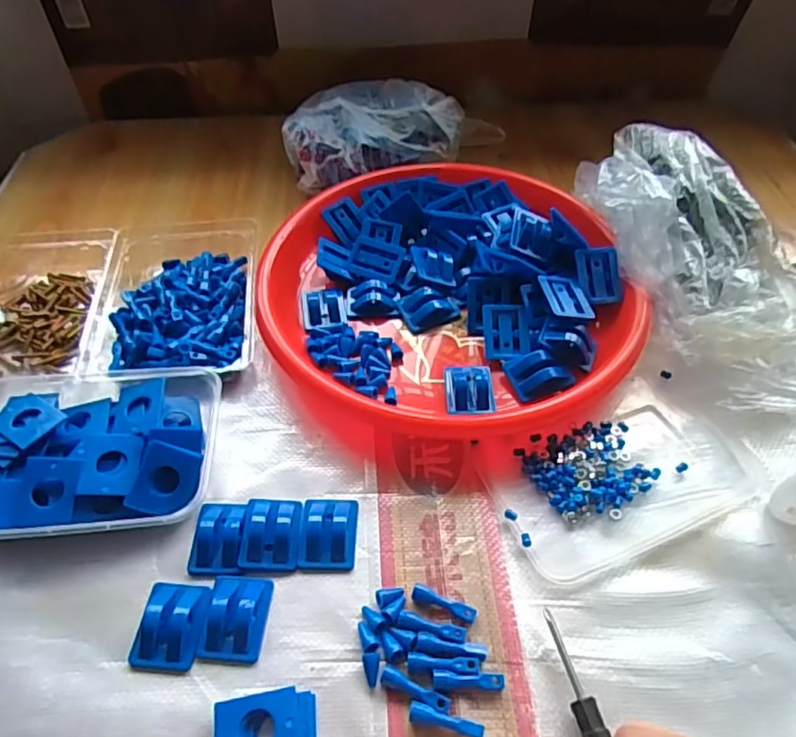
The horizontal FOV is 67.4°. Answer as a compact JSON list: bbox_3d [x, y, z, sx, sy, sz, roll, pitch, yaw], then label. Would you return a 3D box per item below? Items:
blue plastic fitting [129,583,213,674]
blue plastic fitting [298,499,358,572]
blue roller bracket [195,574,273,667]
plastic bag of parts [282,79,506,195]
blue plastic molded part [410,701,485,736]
[{"bbox_3d":[-0.125,0.139,0.327,0.036,0.013,0.045,3,50,3],"label":"blue plastic fitting"},{"bbox_3d":[-0.042,0.098,0.362,0.033,0.016,0.045,0,50,0],"label":"blue plastic fitting"},{"bbox_3d":[-0.090,0.135,0.330,0.033,0.014,0.046,3,50,3],"label":"blue roller bracket"},{"bbox_3d":[-0.001,-0.246,0.609,0.235,0.056,0.109,-18,52,-14],"label":"plastic bag of parts"},{"bbox_3d":[0.024,0.177,0.299,0.037,0.009,0.008,11,51,9],"label":"blue plastic molded part"}]

